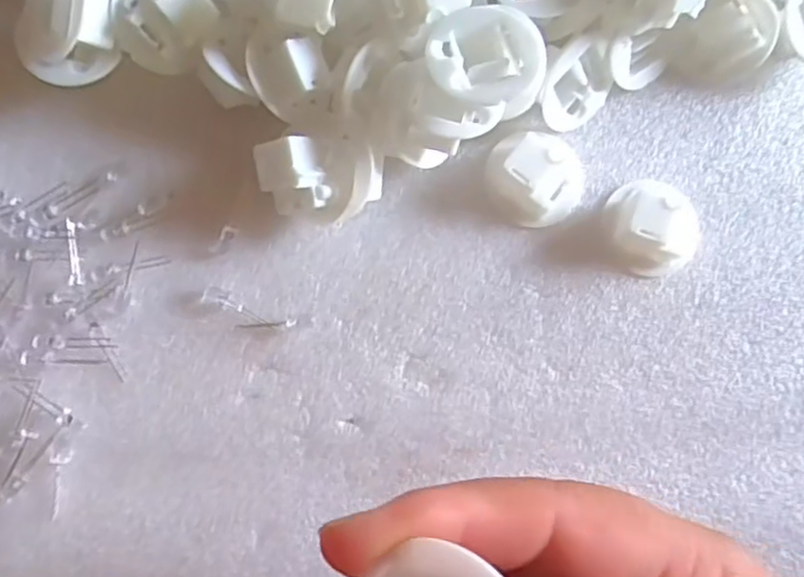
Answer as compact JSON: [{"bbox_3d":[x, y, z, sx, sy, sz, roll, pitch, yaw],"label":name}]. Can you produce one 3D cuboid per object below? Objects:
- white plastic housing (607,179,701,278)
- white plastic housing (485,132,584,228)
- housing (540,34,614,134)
[{"bbox_3d":[0.087,-0.022,0.228,0.032,0.017,0.032,1,81,-4],"label":"white plastic housing"},{"bbox_3d":[0.046,-0.036,0.227,0.032,0.016,0.027,-3,82,-5],"label":"white plastic housing"},{"bbox_3d":[0.056,-0.069,0.229,0.029,0.032,0.010,-41,52,-8],"label":"housing"}]

